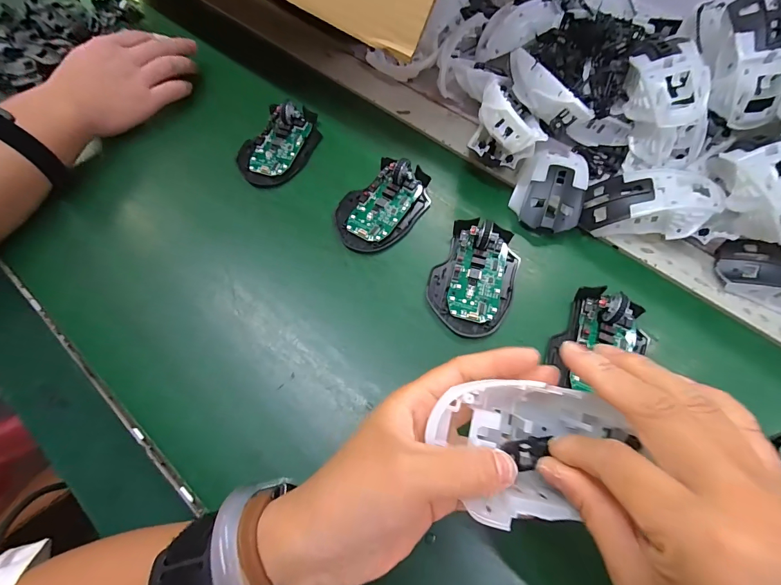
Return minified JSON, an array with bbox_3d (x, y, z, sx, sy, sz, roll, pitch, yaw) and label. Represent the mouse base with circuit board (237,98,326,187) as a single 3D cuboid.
[{"bbox_3d":[-0.120,-0.164,0.388,0.064,0.033,0.114,22,64,13],"label":"mouse base with circuit board"}]

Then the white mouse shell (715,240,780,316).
[{"bbox_3d":[0.346,-0.010,0.311,0.110,0.033,0.047,30,67,17],"label":"white mouse shell"}]

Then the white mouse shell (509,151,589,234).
[{"bbox_3d":[0.158,-0.102,0.353,0.064,0.029,0.089,20,64,13],"label":"white mouse shell"}]

